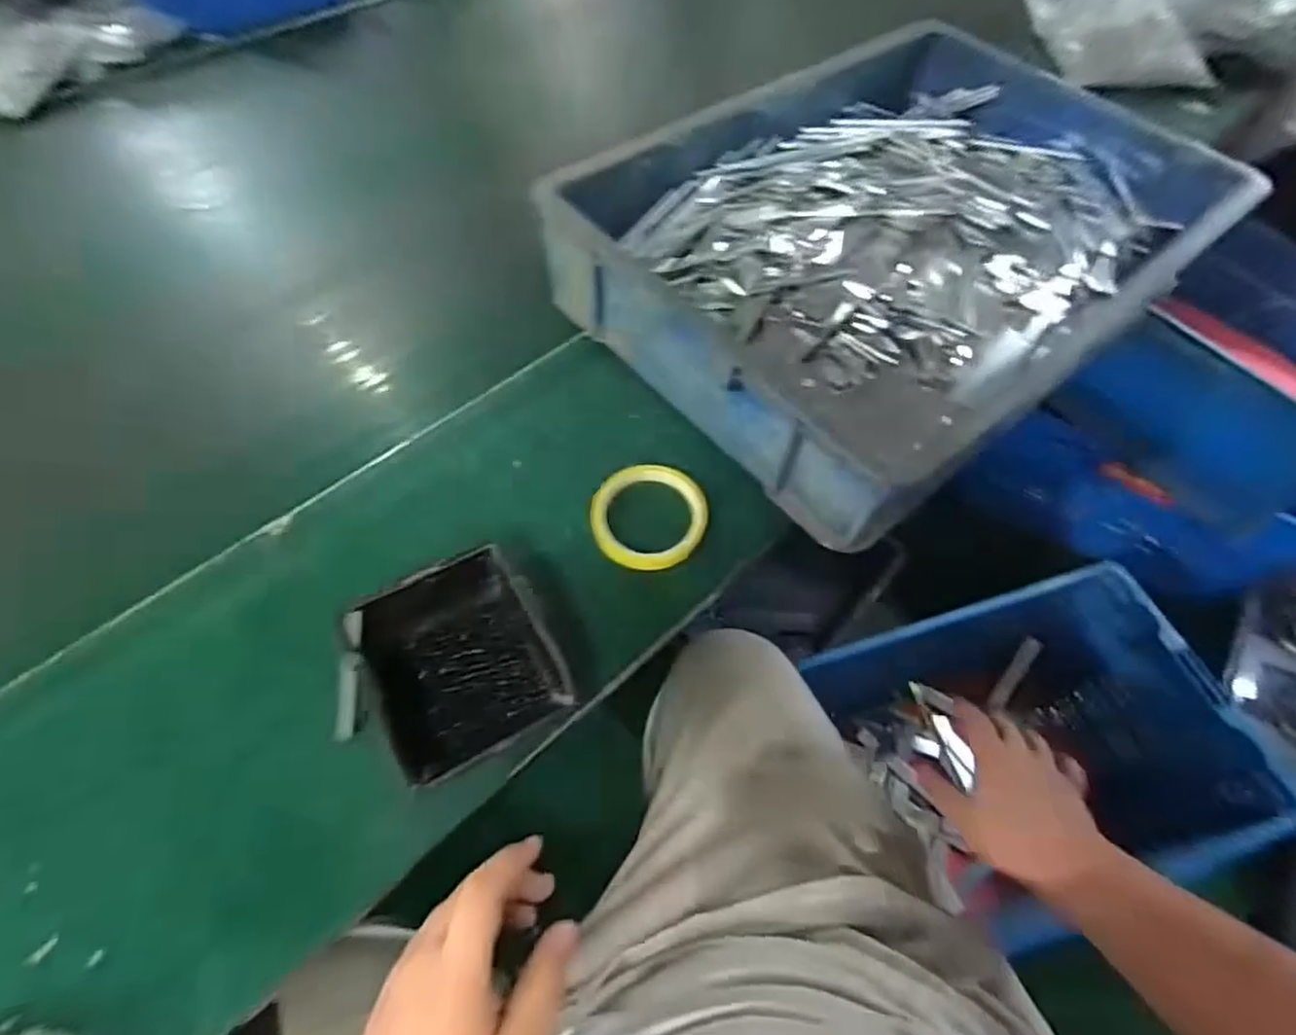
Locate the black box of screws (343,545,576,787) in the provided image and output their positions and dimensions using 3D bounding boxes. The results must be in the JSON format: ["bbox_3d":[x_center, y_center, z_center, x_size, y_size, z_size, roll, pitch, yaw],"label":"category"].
[{"bbox_3d":[-0.123,0.101,0.455,0.117,0.067,0.128,-27,62,-18],"label":"black box of screws"}]

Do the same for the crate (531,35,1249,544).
[{"bbox_3d":[0.257,-0.281,0.681,0.610,0.110,0.421,-33,65,-22],"label":"crate"}]

